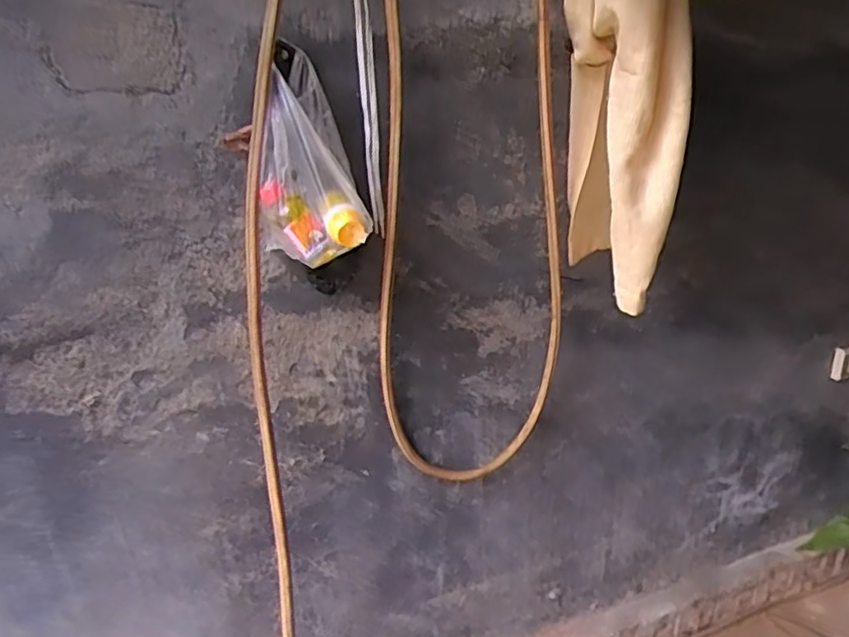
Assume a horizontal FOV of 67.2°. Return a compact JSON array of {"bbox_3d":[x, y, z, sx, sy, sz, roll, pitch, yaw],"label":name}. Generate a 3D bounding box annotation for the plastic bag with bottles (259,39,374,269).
[{"bbox_3d":[-0.164,-0.209,0.918,0.149,0.298,0.118,-8,22,-14],"label":"plastic bag with bottles"}]

